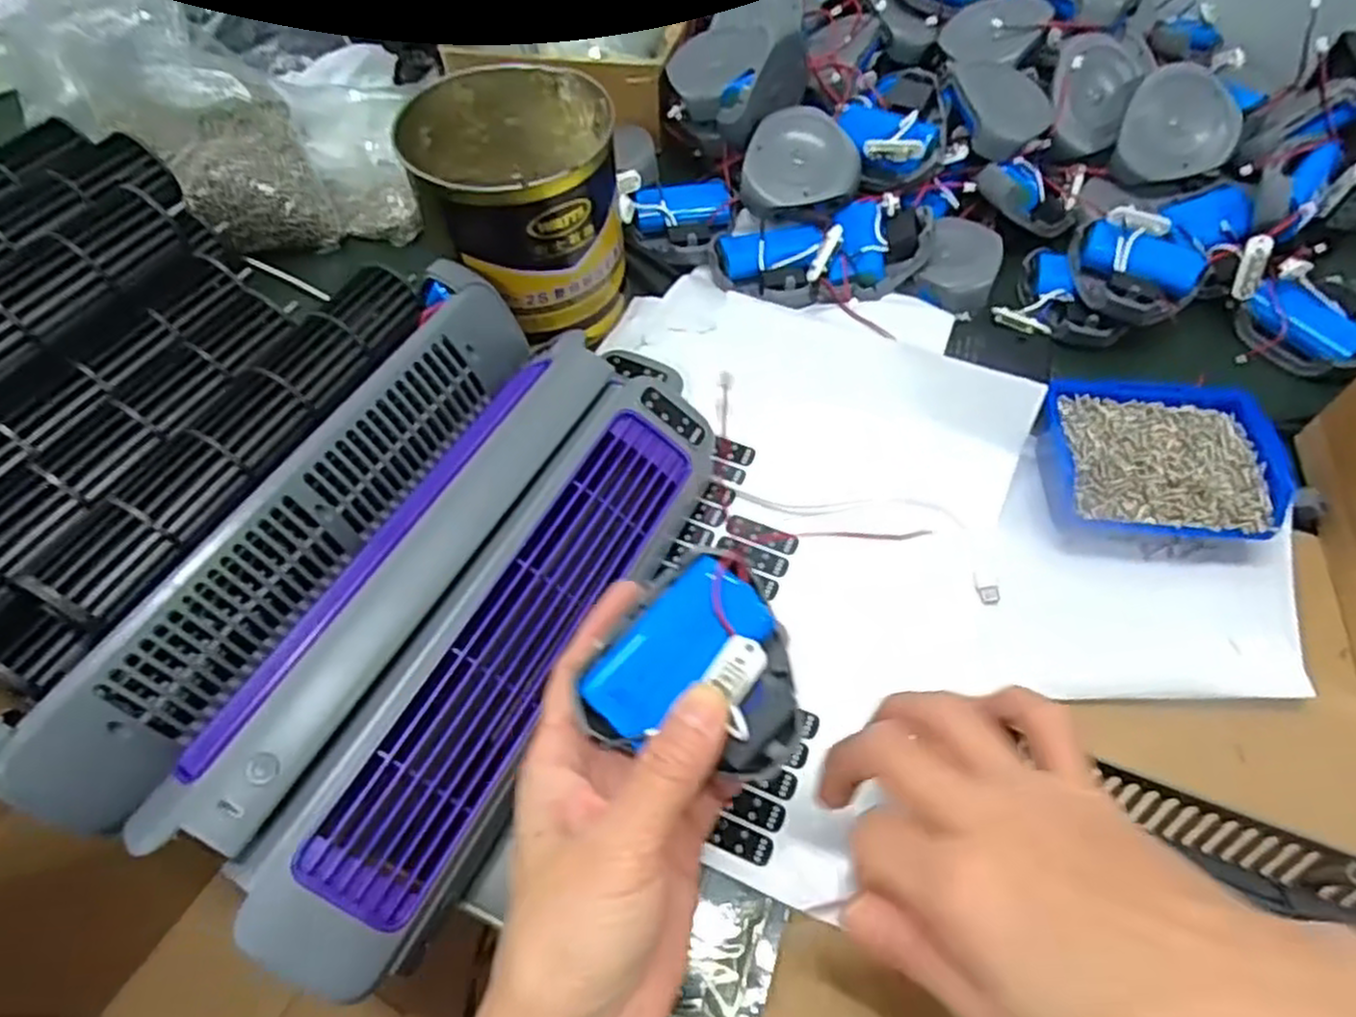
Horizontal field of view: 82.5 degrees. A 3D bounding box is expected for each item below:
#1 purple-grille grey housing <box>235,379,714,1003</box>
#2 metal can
[{"bbox_3d":[-0.068,0.058,0.356,0.064,0.049,0.306,23,60,13],"label":"purple-grille grey housing"},{"bbox_3d":[-0.092,-0.176,0.469,0.112,0.113,0.125,-20,60,-13],"label":"metal can"}]

